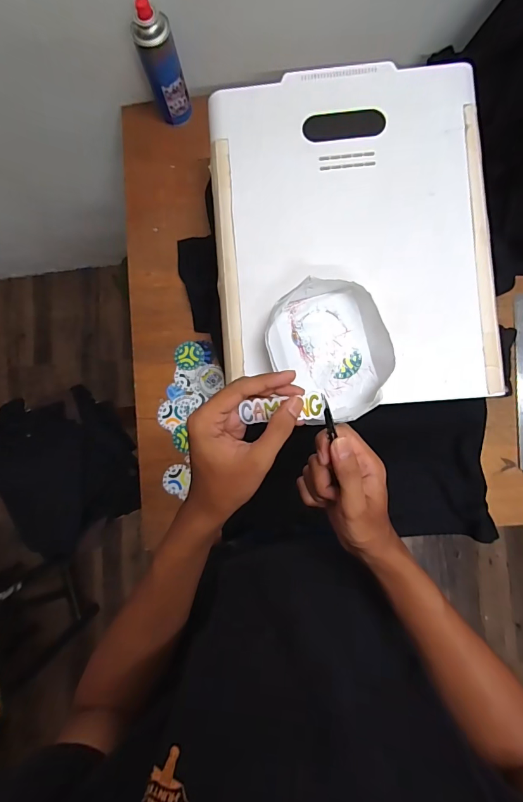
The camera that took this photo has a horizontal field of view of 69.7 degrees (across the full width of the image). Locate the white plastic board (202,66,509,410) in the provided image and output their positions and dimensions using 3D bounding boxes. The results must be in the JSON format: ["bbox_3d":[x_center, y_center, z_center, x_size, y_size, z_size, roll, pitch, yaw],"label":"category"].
[{"bbox_3d":[0.136,-0.250,0.561,0.406,0.026,0.498,-3,86,2],"label":"white plastic board"}]

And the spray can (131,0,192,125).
[{"bbox_3d":[-0.176,-0.599,0.684,0.062,0.194,0.054,-20,86,1],"label":"spray can"}]

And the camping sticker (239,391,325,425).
[{"bbox_3d":[0.019,0.009,0.338,0.074,0.005,0.025,-9,111,15],"label":"camping sticker"}]

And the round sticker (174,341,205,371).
[{"bbox_3d":[-0.139,-0.087,0.728,0.057,0.004,0.055,8,87,3],"label":"round sticker"}]

